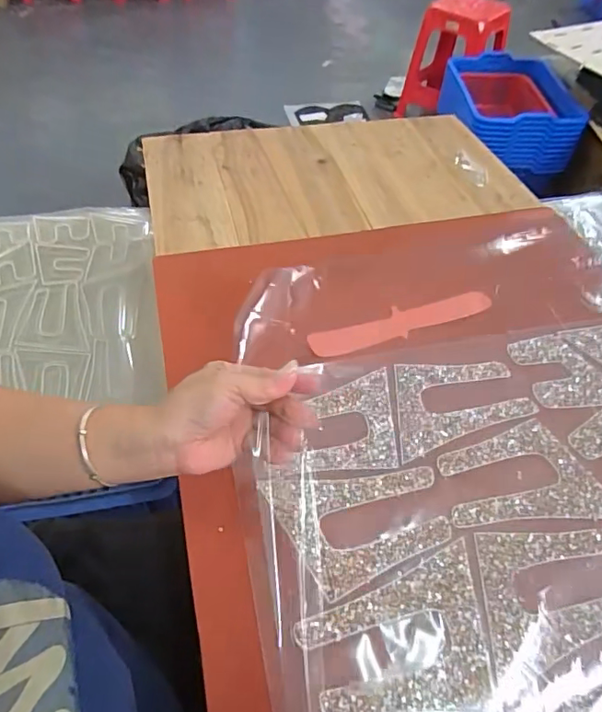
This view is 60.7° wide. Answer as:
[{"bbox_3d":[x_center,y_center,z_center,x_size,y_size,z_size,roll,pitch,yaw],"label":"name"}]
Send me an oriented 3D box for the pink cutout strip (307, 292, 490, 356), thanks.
[{"bbox_3d":[0.120,-0.041,0.612,0.226,0.008,0.041,-18,58,-15],"label":"pink cutout strip"}]

